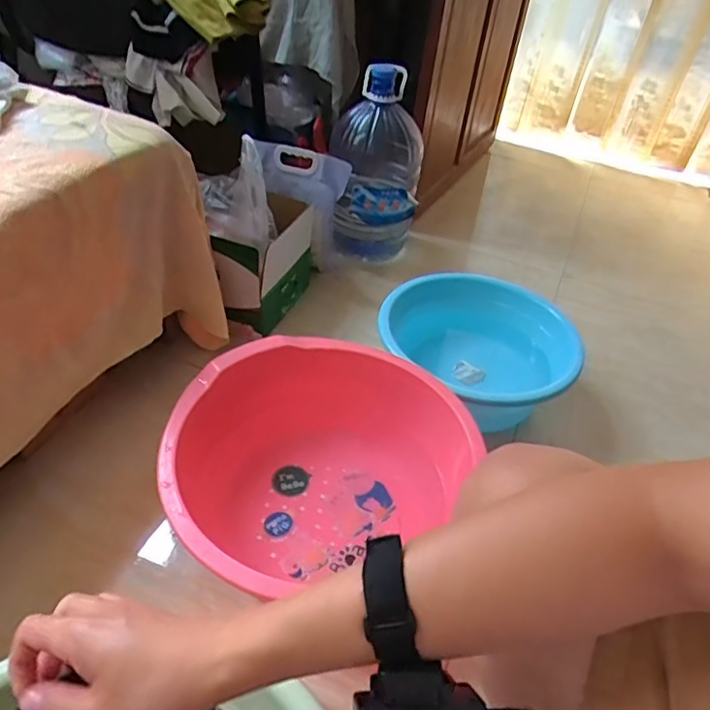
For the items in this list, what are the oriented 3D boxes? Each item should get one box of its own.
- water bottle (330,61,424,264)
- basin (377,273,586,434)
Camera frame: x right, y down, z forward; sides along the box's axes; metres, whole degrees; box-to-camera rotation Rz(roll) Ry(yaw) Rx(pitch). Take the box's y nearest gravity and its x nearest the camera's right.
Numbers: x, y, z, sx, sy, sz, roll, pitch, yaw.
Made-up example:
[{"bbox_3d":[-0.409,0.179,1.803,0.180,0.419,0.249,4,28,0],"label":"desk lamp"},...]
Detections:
[{"bbox_3d":[0.050,-0.471,1.460,0.238,0.453,0.186,8,41,2],"label":"water bottle"},{"bbox_3d":[0.263,0.007,1.172,0.369,0.187,0.369,4,41,-3],"label":"basin"}]

